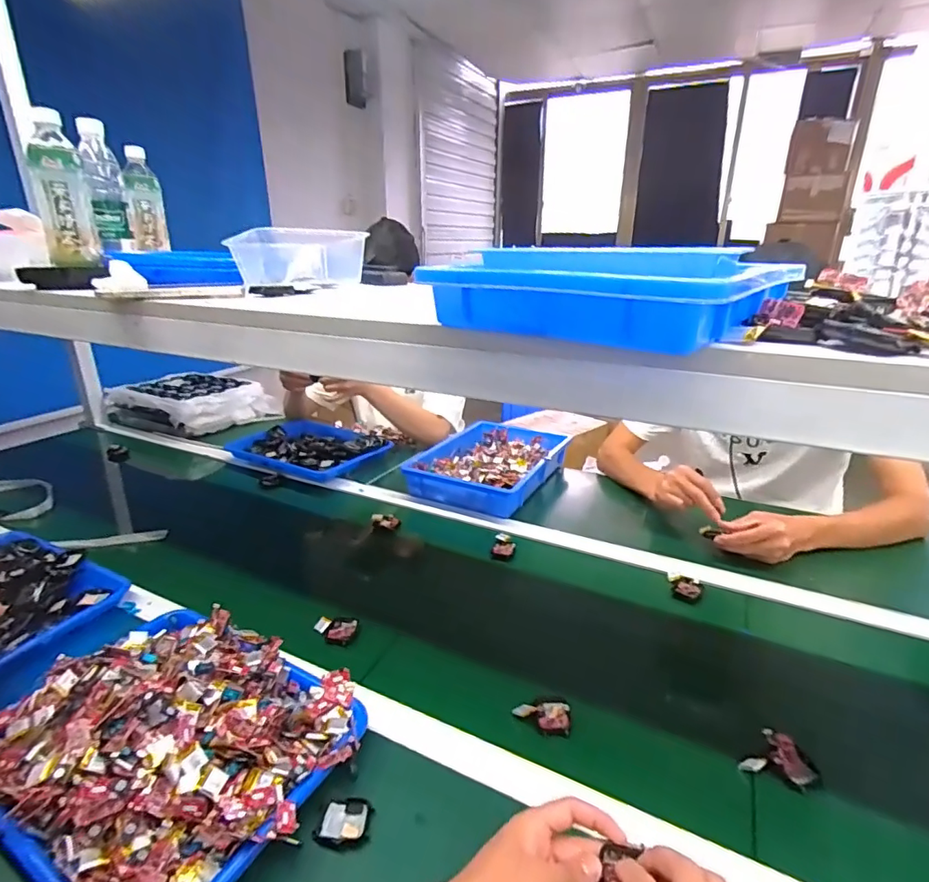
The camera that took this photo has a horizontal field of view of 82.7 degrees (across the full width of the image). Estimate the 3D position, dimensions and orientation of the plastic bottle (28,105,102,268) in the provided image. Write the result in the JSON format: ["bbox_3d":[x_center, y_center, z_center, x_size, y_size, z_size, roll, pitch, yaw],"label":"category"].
[{"bbox_3d":[-0.522,-0.321,0.683,0.058,0.175,0.073,-13,24,-30],"label":"plastic bottle"}]

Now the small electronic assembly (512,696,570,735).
[{"bbox_3d":[0.085,0.294,0.574,0.060,0.009,0.044,5,22,14],"label":"small electronic assembly"}]

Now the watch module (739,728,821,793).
[{"bbox_3d":[0.309,0.309,0.514,0.065,0.030,0.033,10,24,26],"label":"watch module"}]

